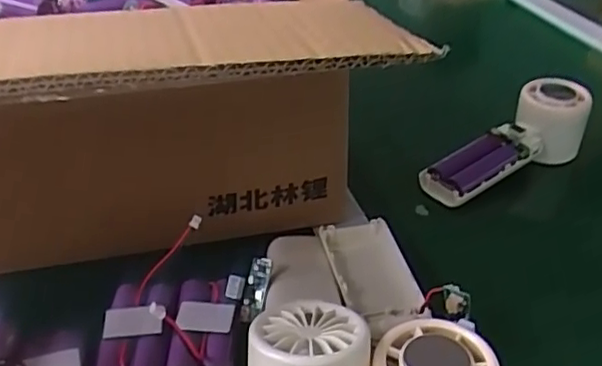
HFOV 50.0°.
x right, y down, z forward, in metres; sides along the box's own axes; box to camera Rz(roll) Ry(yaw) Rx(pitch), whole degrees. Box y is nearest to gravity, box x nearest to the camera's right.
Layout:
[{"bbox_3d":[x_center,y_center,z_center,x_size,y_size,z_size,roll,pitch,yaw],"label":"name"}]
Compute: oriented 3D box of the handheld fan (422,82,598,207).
[{"bbox_3d":[0.168,-0.034,0.515,0.160,0.050,0.054,-28,43,-33],"label":"handheld fan"}]

